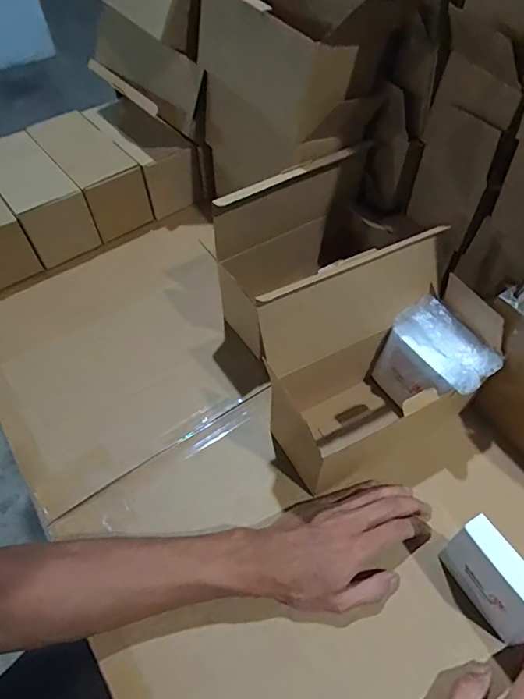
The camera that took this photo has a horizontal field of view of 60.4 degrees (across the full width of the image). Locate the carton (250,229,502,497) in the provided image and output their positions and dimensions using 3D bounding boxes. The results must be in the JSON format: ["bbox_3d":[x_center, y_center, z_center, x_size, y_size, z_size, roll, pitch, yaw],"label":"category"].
[{"bbox_3d":[0.111,0.017,0.449,0.204,0.176,0.123,-22,55,-15],"label":"carton"}]

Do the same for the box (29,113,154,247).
[{"bbox_3d":[-0.275,-0.283,0.723,0.090,0.105,0.220,-33,59,-21],"label":"box"}]

